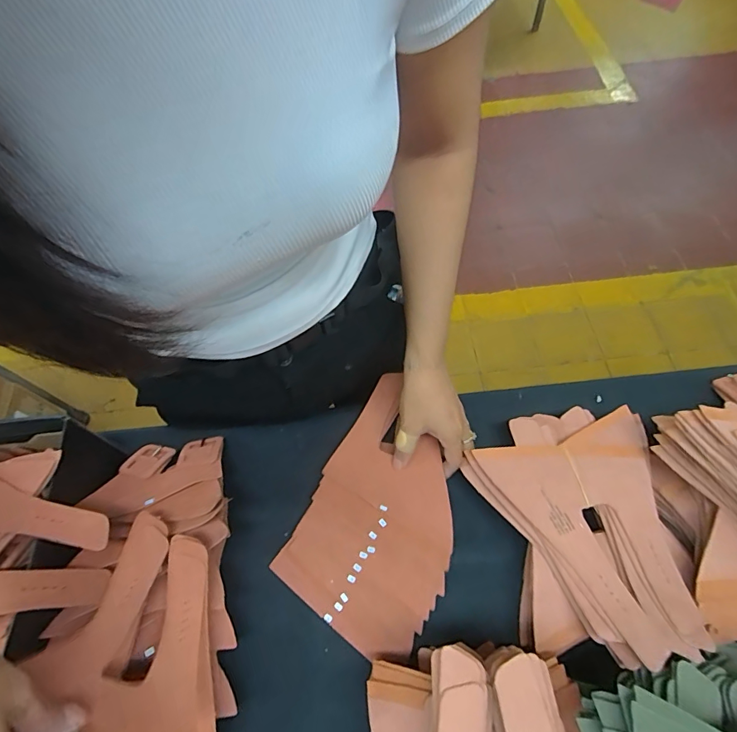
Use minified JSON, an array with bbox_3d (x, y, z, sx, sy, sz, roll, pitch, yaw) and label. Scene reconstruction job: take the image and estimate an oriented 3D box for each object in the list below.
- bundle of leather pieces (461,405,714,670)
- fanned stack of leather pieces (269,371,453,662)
[{"bbox_3d":[0.207,0.154,0.421,0.184,0.070,0.232,-10,61,-1],"label":"bundle of leather pieces"},{"bbox_3d":[0.023,0.151,0.471,0.158,0.022,0.257,25,66,16],"label":"fanned stack of leather pieces"}]

